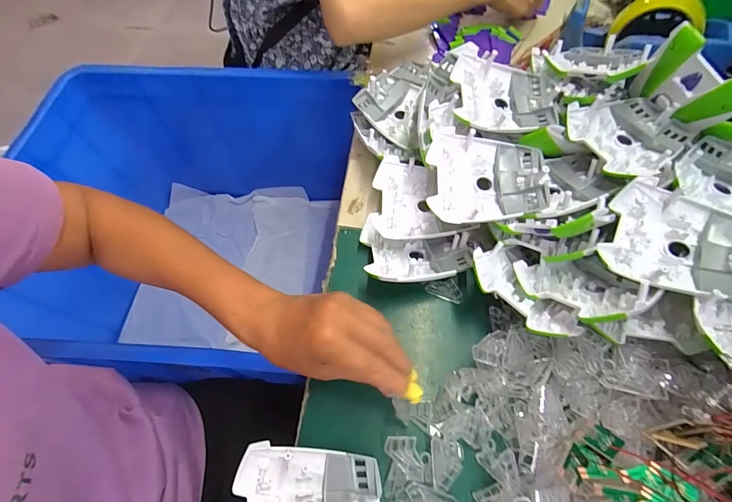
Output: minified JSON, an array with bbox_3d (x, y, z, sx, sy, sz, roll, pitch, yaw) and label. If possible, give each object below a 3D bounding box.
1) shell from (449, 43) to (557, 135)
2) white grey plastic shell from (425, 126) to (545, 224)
[{"bbox_3d":[0.147,-0.169,0.368,0.105,0.025,0.106,2,63,1],"label":"shell"},{"bbox_3d":[0.115,-0.067,0.336,0.113,0.031,0.091,14,64,7],"label":"white grey plastic shell"}]

